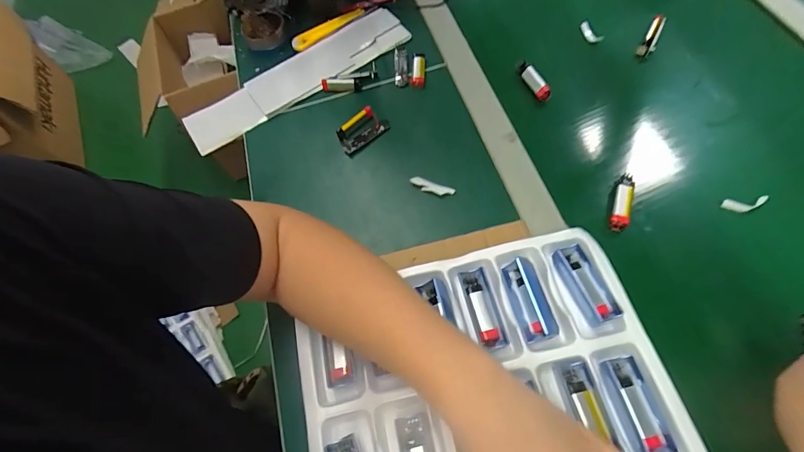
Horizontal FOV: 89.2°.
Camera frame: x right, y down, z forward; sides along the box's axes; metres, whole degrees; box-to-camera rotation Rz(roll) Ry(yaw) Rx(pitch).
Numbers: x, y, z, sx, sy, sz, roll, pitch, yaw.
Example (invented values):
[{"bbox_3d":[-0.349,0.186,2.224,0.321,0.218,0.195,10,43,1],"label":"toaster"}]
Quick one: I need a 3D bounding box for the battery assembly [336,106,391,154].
[{"bbox_3d":[-0.052,-0.124,0.531,0.068,0.027,0.038,-37,64,-12],"label":"battery assembly"}]

